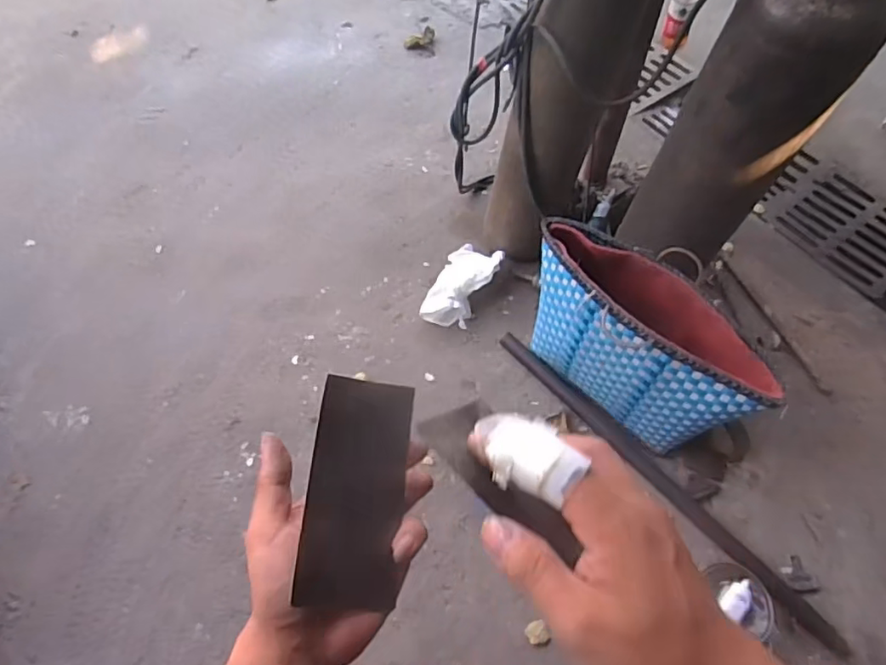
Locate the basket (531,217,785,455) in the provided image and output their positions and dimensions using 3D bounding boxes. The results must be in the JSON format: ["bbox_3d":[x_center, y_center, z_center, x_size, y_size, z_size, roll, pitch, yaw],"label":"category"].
[{"bbox_3d":[0.440,0.021,1.356,0.597,0.315,0.209,40,67,22],"label":"basket"}]

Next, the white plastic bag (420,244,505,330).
[{"bbox_3d":[0.060,-0.145,1.649,0.164,0.096,0.298,20,60,10],"label":"white plastic bag"}]

